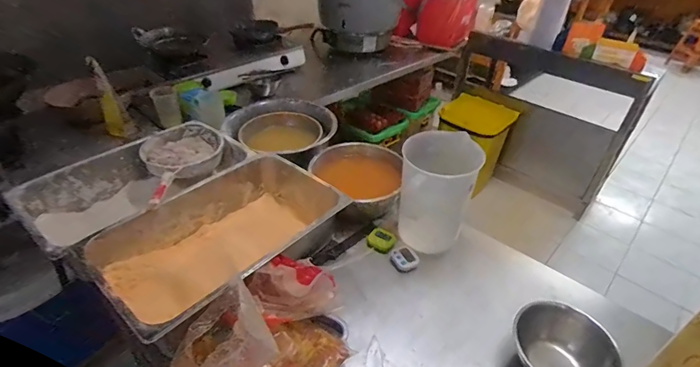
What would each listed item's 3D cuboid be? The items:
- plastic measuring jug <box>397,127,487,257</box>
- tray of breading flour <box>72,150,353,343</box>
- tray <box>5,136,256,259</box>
[{"bbox_3d":[0.208,0.037,0.963,0.161,0.272,0.152,4,37,2],"label":"plastic measuring jug"},{"bbox_3d":[-0.273,0.135,0.905,0.330,0.166,0.546,27,44,29],"label":"tray of breading flour"},{"bbox_3d":[-0.523,0.033,1.012,0.279,0.179,0.508,29,45,31],"label":"tray"}]

